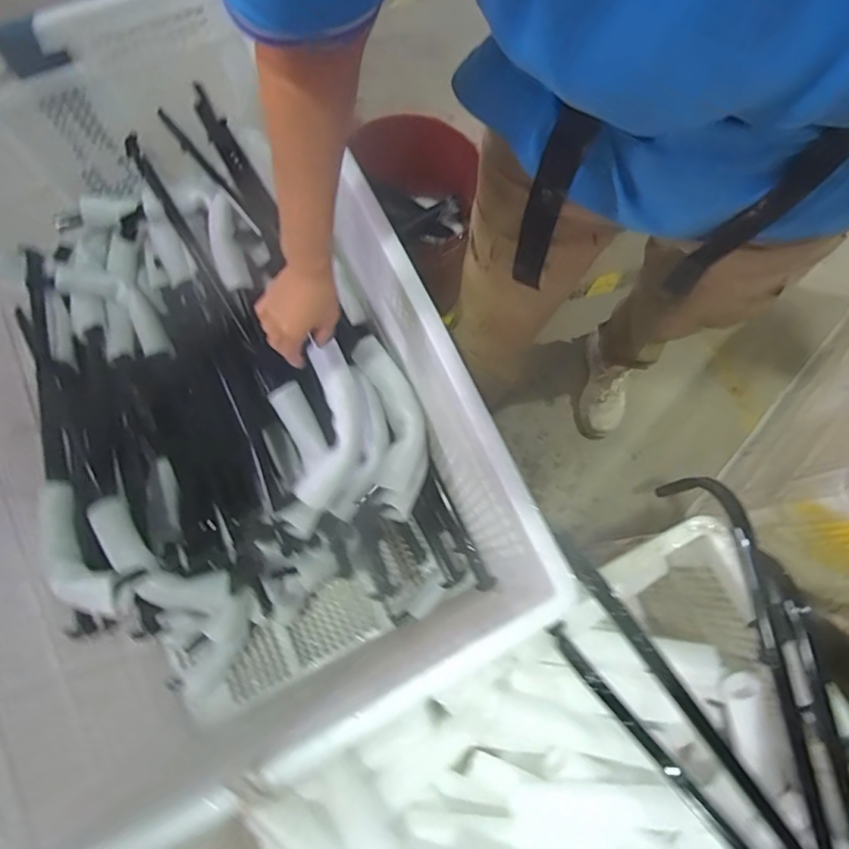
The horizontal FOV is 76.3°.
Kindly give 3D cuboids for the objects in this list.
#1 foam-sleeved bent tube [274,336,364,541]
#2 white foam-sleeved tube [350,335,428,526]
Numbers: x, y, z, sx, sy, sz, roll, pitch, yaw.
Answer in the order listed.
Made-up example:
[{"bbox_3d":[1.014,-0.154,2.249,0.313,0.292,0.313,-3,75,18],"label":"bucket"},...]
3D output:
[{"bbox_3d":[-0.149,0.028,0.820,0.101,0.055,0.295,13,94,2],"label":"foam-sleeved bent tube"},{"bbox_3d":[-0.047,0.005,0.873,0.093,0.061,0.296,-10,94,-4],"label":"white foam-sleeved tube"}]

